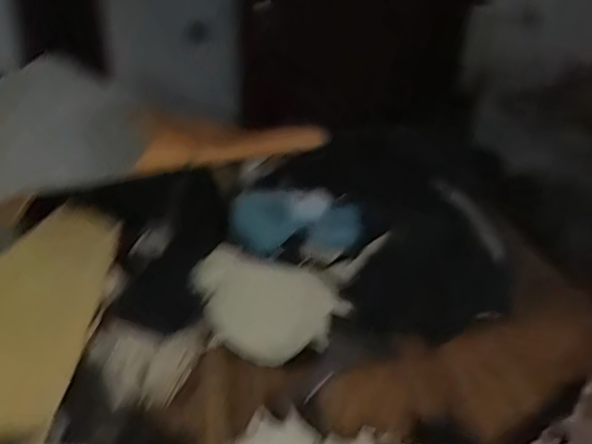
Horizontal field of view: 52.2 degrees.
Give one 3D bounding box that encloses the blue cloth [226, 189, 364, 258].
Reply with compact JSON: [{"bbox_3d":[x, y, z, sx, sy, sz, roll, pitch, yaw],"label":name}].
[{"bbox_3d":[-0.001,0.001,0.784,0.169,0.082,0.034,6,23,-19],"label":"blue cloth"}]

